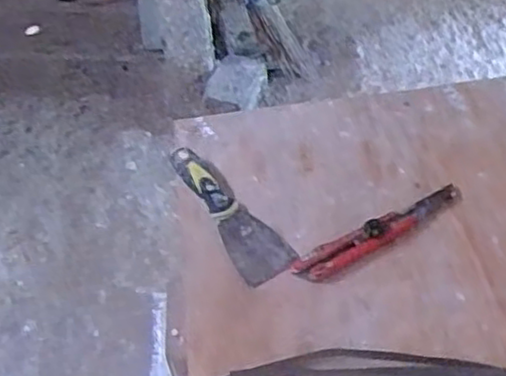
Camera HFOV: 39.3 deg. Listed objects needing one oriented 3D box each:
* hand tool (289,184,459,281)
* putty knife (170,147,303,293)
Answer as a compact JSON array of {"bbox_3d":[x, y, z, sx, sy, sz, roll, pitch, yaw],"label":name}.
[{"bbox_3d":[0.127,0.043,0.707,0.191,0.016,0.029,-27,52,-15],"label":"hand tool"},{"bbox_3d":[-0.024,0.022,0.739,0.055,0.029,0.185,-27,52,-16],"label":"putty knife"}]

